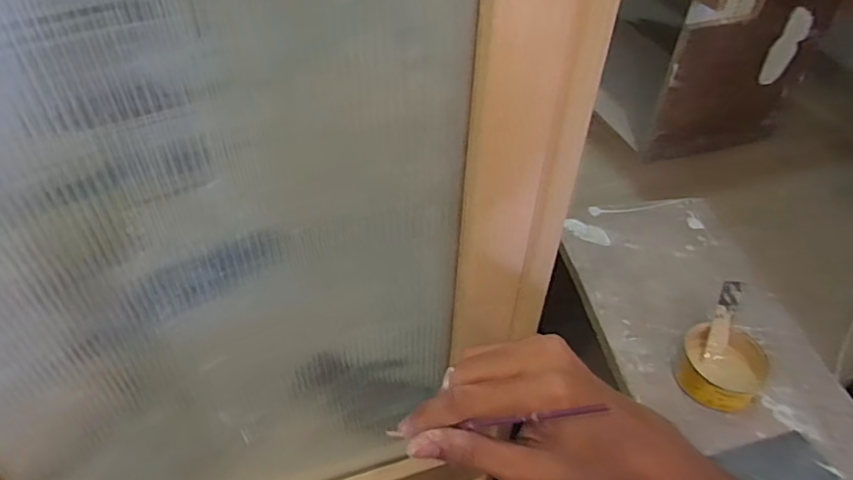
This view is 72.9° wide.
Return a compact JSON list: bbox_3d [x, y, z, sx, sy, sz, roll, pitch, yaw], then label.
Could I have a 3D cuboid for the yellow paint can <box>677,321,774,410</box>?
[{"bbox_3d":[0.327,0.145,0.635,0.094,0.044,0.095,25,50,22],"label":"yellow paint can"}]

